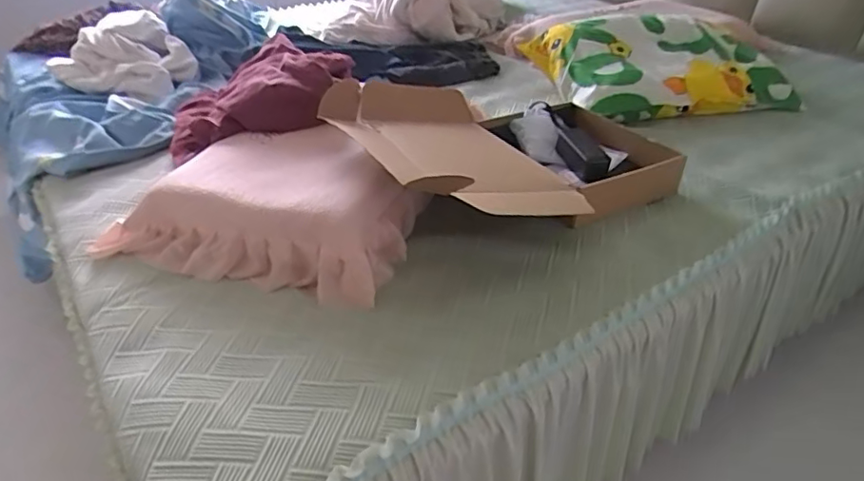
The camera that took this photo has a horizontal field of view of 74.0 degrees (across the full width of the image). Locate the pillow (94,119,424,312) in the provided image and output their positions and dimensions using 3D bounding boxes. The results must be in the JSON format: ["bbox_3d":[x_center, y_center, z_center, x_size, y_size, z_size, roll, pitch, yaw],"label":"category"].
[{"bbox_3d":[-0.257,-0.057,0.936,0.465,0.141,0.327,13,37,17],"label":"pillow"}]

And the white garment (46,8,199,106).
[{"bbox_3d":[-0.719,-0.434,1.362,0.337,0.137,0.277,28,44,34],"label":"white garment"}]

